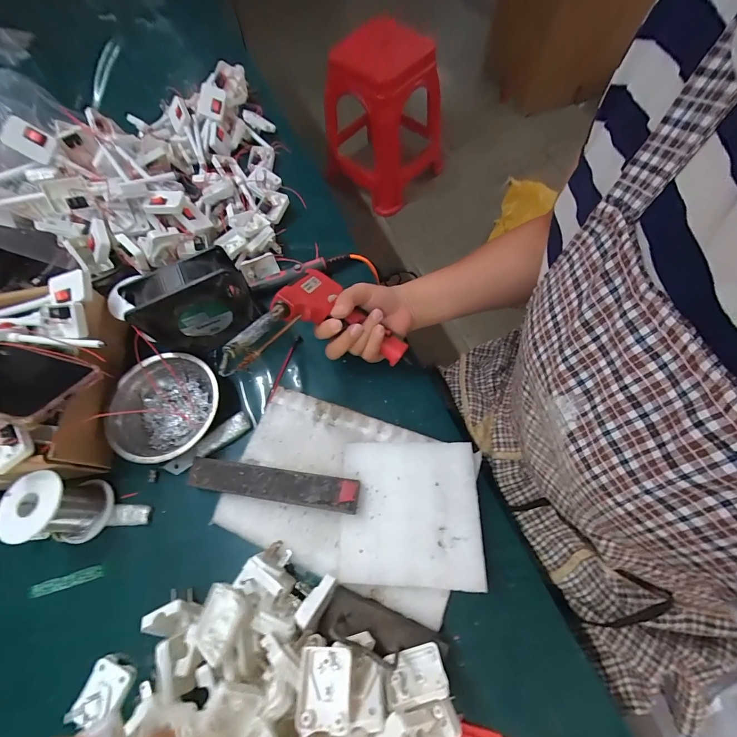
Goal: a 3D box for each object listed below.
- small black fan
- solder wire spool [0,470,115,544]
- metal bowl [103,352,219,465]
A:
[{"bbox_3d":[-0.200,-0.072,0.409,0.119,0.112,0.038,-26,67,-7],"label":"small black fan"},{"bbox_3d":[-0.320,0.145,0.361,0.069,0.064,0.062,6,67,6],"label":"solder wire spool"},{"bbox_3d":[-0.237,0.049,0.414,0.123,0.043,0.123,-1,66,3],"label":"metal bowl"}]

